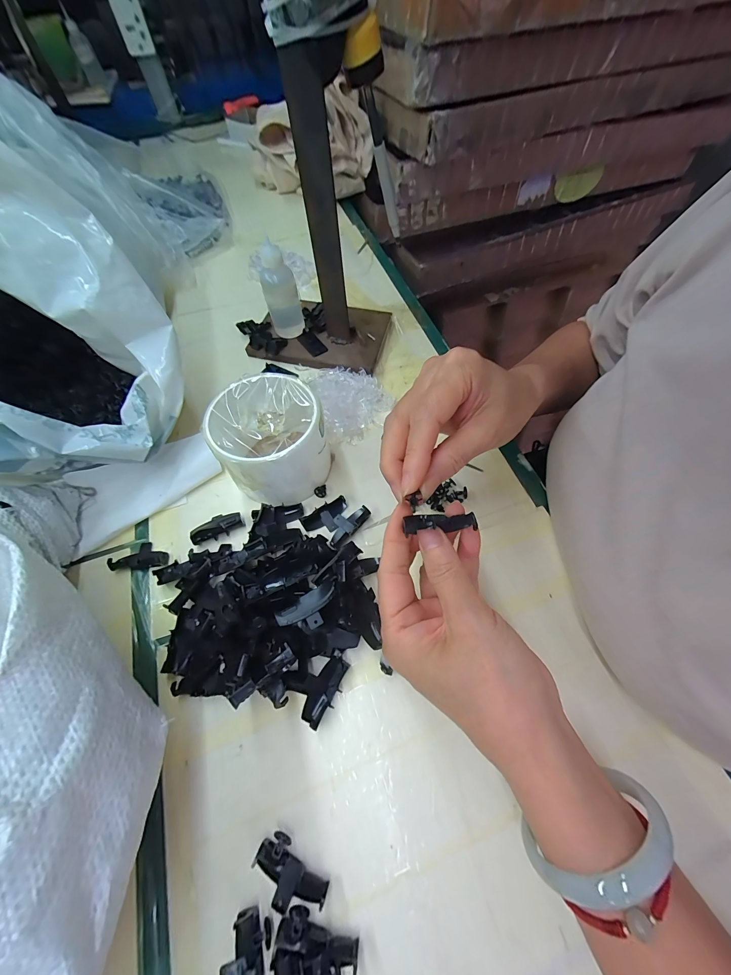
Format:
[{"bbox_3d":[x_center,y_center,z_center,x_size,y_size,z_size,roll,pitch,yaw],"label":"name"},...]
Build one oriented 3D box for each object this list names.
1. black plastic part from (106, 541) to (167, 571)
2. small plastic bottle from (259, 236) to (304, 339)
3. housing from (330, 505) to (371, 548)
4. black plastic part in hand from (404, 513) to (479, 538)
[{"bbox_3d":[-0.180,0.054,0.262,0.043,0.011,0.023,-4,62,-1],"label":"black plastic part"},{"bbox_3d":[-0.089,-0.205,0.342,0.034,0.094,0.034,-11,62,-5],"label":"small plastic bottle"},{"bbox_3d":[-0.017,0.030,0.270,0.022,0.011,0.041,39,69,19],"label":"housing"},{"bbox_3d":[0.043,0.020,0.187,0.039,0.008,0.012,-1,62,-6],"label":"black plastic part in hand"}]

